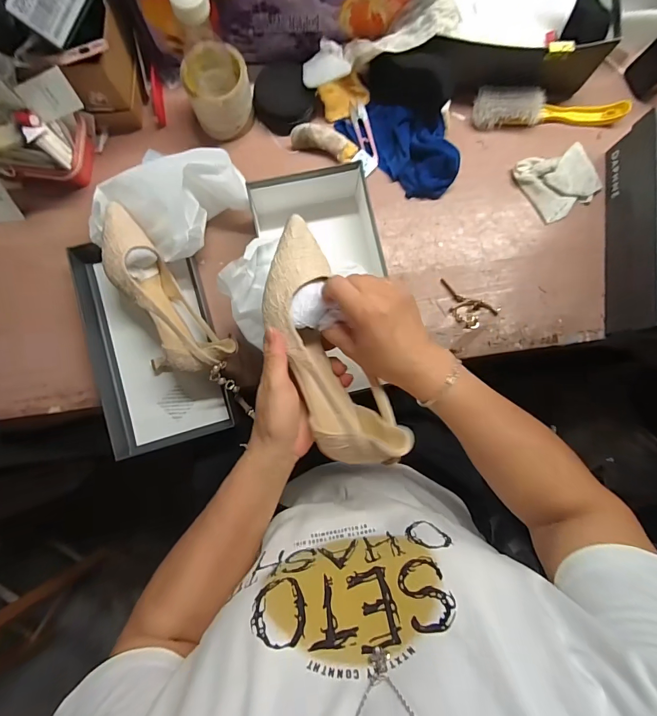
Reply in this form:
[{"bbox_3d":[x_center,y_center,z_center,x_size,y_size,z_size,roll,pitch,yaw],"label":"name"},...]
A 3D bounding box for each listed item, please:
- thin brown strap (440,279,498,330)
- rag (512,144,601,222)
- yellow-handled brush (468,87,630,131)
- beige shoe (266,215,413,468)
[{"bbox_3d":[0.204,-0.075,0.570,0.089,0.017,0.053,24,85,0],"label":"thin brown strap"},{"bbox_3d":[0.359,-0.276,0.593,0.107,0.030,0.102,-30,87,-4],"label":"rag"},{"bbox_3d":[0.342,-0.386,0.596,0.233,0.042,0.053,-1,85,-2],"label":"yellow-handled brush"},{"bbox_3d":[-0.007,-0.016,0.372,0.077,0.069,0.242,-21,79,-3],"label":"beige shoe"}]

